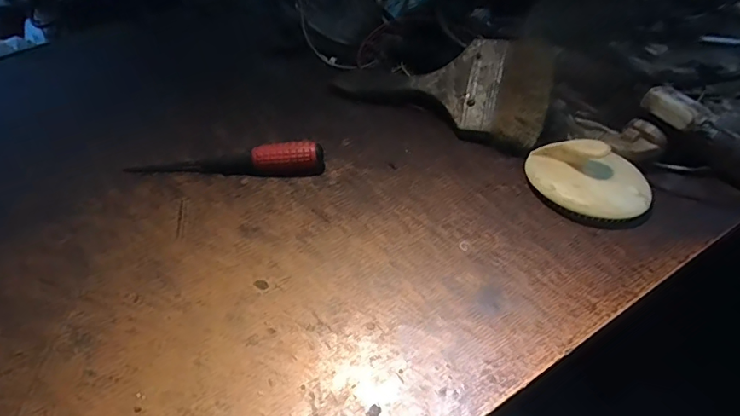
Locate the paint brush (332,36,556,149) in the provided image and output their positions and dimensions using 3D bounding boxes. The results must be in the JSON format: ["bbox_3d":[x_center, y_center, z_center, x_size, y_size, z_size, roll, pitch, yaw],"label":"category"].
[{"bbox_3d":[0.069,-0.123,0.451,0.193,0.020,0.094,23,85,27],"label":"paint brush"}]

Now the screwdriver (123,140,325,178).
[{"bbox_3d":[-0.121,-0.040,0.414,0.161,0.023,0.021,0,47,2],"label":"screwdriver"}]

